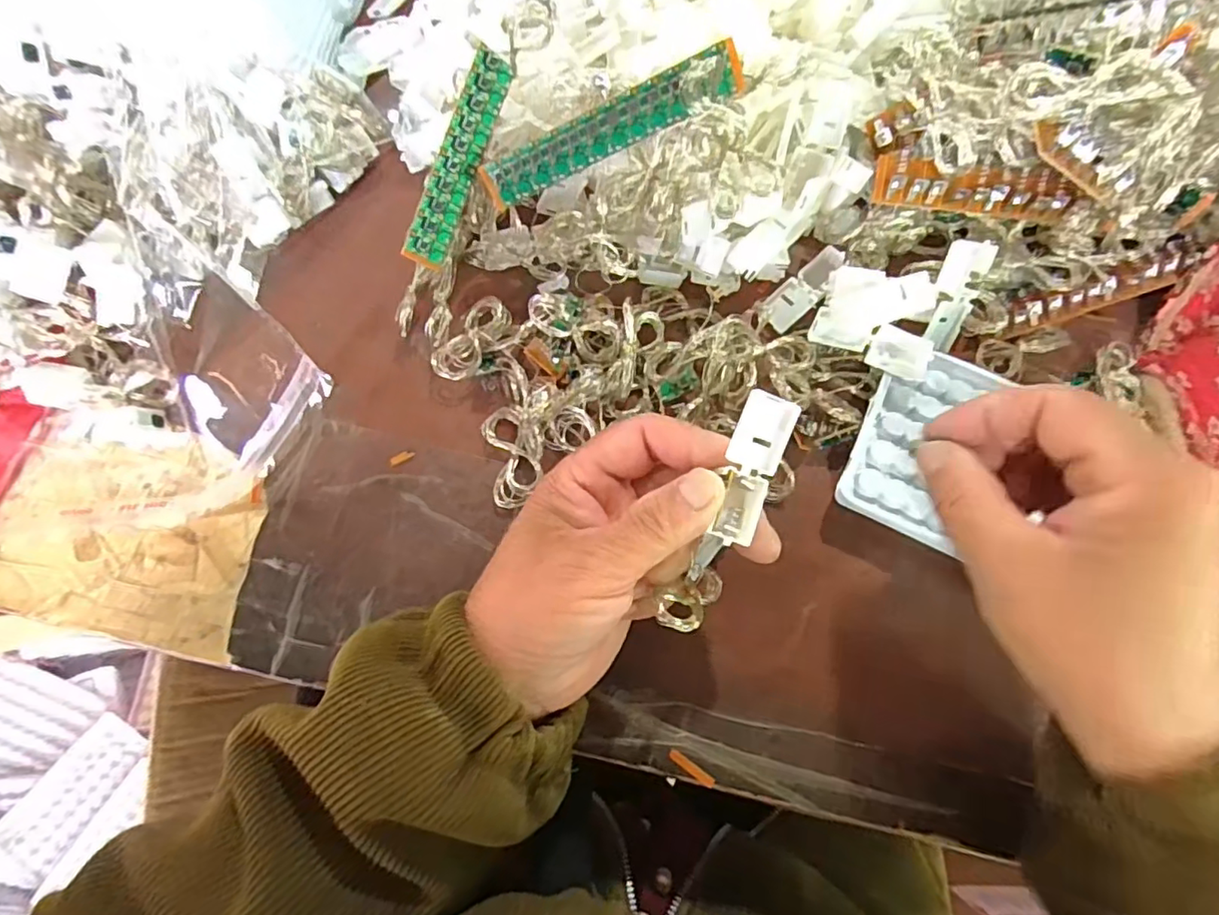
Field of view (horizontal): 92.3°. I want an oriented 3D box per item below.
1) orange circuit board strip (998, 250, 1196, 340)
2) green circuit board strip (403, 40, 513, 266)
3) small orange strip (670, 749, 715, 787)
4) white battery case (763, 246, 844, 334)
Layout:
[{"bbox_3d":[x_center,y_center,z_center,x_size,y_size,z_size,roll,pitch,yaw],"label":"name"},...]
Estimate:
[{"bbox_3d":[0.250,-0.084,0.304,0.097,0.015,0.015,-17,74,-5],"label":"orange circuit board strip"},{"bbox_3d":[-0.072,-0.142,0.282,0.004,0.023,0.101,28,97,33],"label":"green circuit board strip"},{"bbox_3d":[0.035,0.133,0.251,0.022,0.004,0.004,33,76,9],"label":"small orange strip"},{"bbox_3d":[0.104,-0.090,0.310,0.019,0.007,0.055,42,78,11],"label":"white battery case"}]

